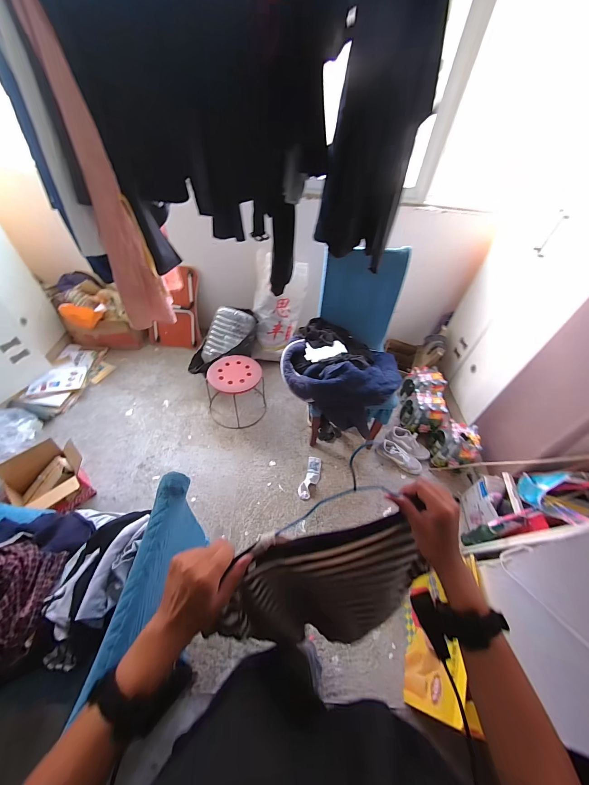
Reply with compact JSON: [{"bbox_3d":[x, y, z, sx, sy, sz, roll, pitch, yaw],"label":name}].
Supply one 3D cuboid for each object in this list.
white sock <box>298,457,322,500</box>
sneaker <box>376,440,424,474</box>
[{"bbox_3d":[0.094,0.464,1.586,0.088,0.040,0.257,16,50,9],"label":"white sock"},{"bbox_3d":[0.627,0.391,1.698,0.266,0.098,0.079,34,54,8],"label":"sneaker"}]

